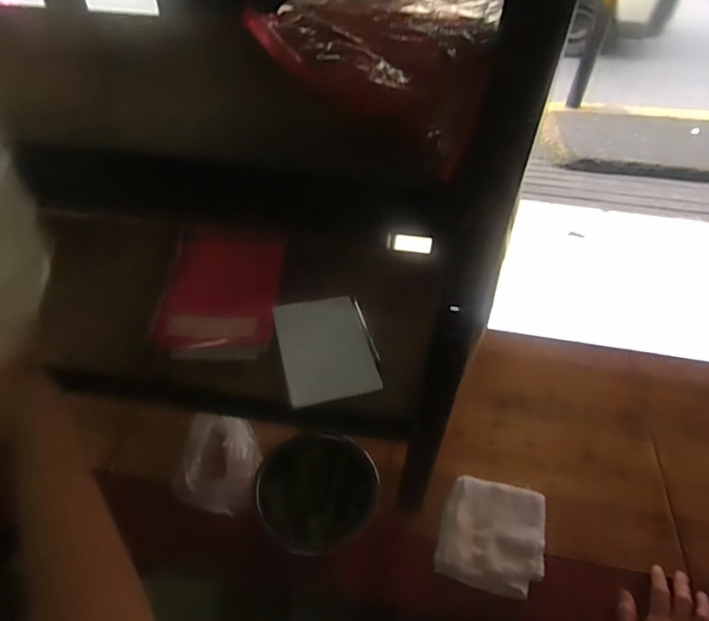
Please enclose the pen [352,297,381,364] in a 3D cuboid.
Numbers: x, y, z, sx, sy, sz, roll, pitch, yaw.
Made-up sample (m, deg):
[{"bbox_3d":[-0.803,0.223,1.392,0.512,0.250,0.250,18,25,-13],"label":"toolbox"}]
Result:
[{"bbox_3d":[0.015,0.022,0.620,0.009,0.008,0.115,-11,47,-13],"label":"pen"}]

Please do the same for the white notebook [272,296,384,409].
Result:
[{"bbox_3d":[-0.035,0.043,0.586,0.105,0.013,0.146,-10,47,-12],"label":"white notebook"}]

